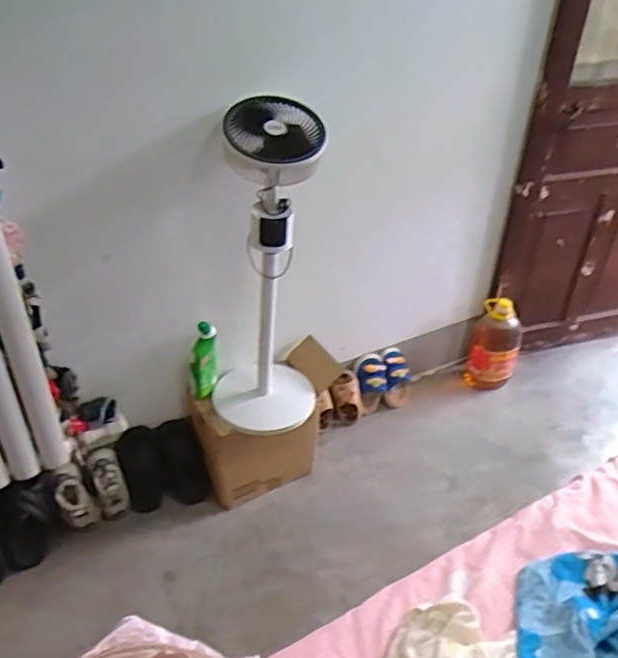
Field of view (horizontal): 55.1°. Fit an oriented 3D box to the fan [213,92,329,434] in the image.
[{"bbox_3d":[-0.111,-0.114,1.448,0.284,0.793,0.223,-3,35,-6],"label":"fan"}]

